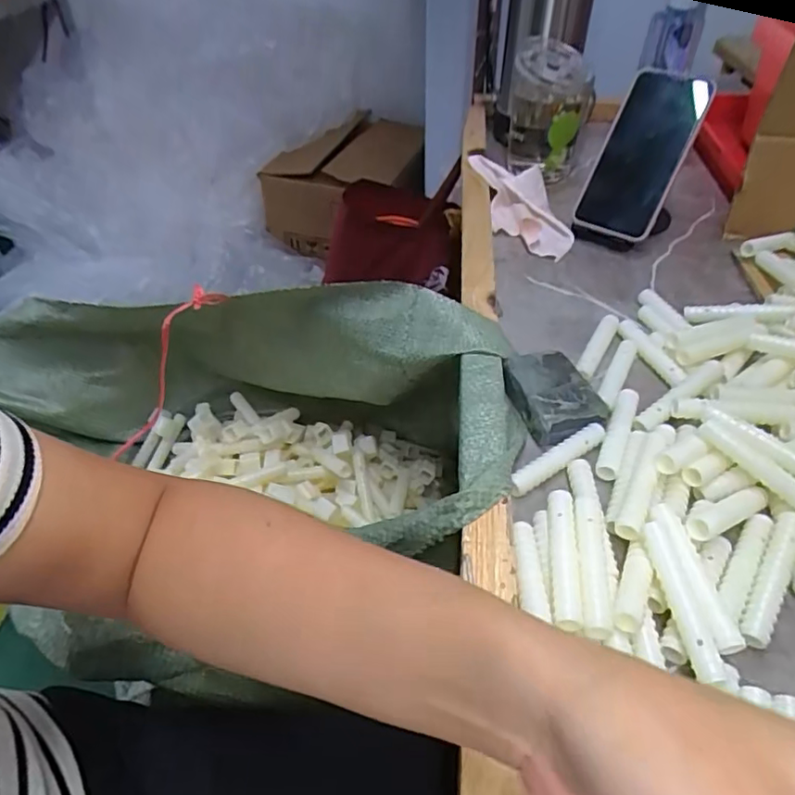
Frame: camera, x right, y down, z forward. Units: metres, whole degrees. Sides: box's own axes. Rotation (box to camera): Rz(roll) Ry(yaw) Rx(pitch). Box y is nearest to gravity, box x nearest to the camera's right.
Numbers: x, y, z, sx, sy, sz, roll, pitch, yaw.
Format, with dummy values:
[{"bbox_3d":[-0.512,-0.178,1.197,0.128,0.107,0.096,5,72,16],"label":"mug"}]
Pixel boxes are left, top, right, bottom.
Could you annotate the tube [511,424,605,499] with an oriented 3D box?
[{"bbox_3d":[0.105,0.038,0.369,0.081,0.009,0.013,-27,51,-24],"label":"tube"}]

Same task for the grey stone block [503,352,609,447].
[{"bbox_3d":[0.110,-0.002,0.408,0.051,0.022,0.072,-16,48,-15],"label":"grey stone block"}]

